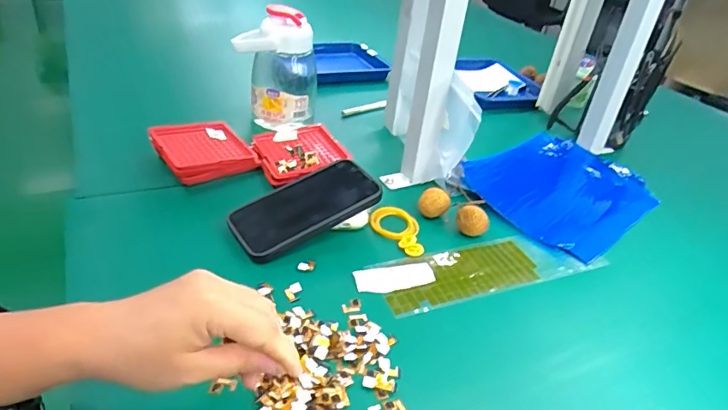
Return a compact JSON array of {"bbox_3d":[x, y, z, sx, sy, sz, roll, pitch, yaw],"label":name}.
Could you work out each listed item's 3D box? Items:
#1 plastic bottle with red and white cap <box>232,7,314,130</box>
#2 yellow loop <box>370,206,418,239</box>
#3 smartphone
[{"bbox_3d":[-0.123,-0.193,0.697,0.111,0.137,0.077,4,35,-5],"label":"plastic bottle with red and white cap"},{"bbox_3d":[0.040,0.017,0.580,0.055,0.011,0.058,23,37,21],"label":"yellow loop"},{"bbox_3d":[-0.064,0.002,0.541,0.156,0.015,0.082,-27,45,-20],"label":"smartphone"}]

